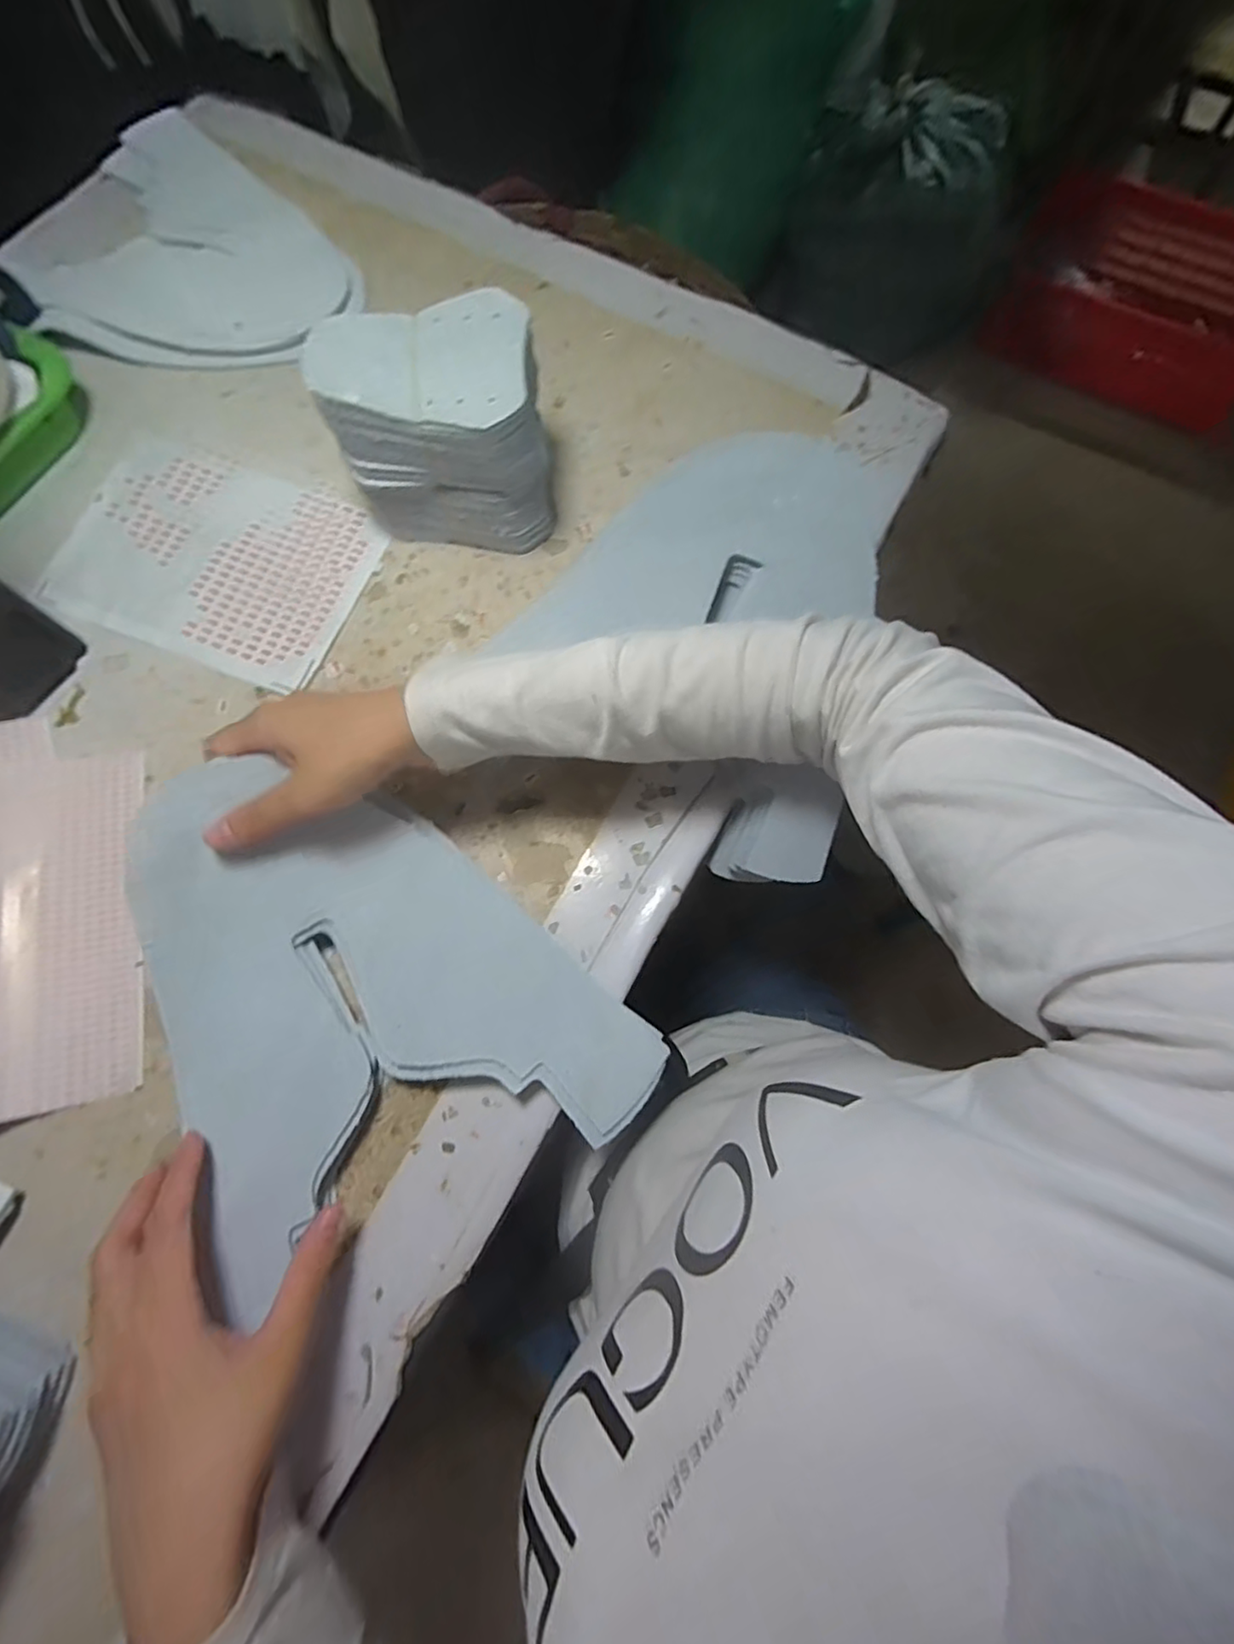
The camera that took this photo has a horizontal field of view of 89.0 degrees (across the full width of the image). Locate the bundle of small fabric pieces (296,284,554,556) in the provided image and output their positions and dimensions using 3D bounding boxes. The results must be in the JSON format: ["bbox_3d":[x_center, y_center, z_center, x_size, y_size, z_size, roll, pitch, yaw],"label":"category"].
[{"bbox_3d":[-0.104,-0.233,0.388,0.117,0.112,0.084,-3,75,-1],"label":"bundle of small fabric pieces"}]

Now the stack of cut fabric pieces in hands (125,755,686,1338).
[{"bbox_3d":[-0.120,0.087,0.329,0.225,0.043,0.253,-22,84,-7],"label":"stack of cut fabric pieces in hands"}]

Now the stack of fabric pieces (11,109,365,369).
[{"bbox_3d":[-0.354,-0.445,0.491,0.205,0.019,0.278,-41,79,-10],"label":"stack of fabric pieces"}]

